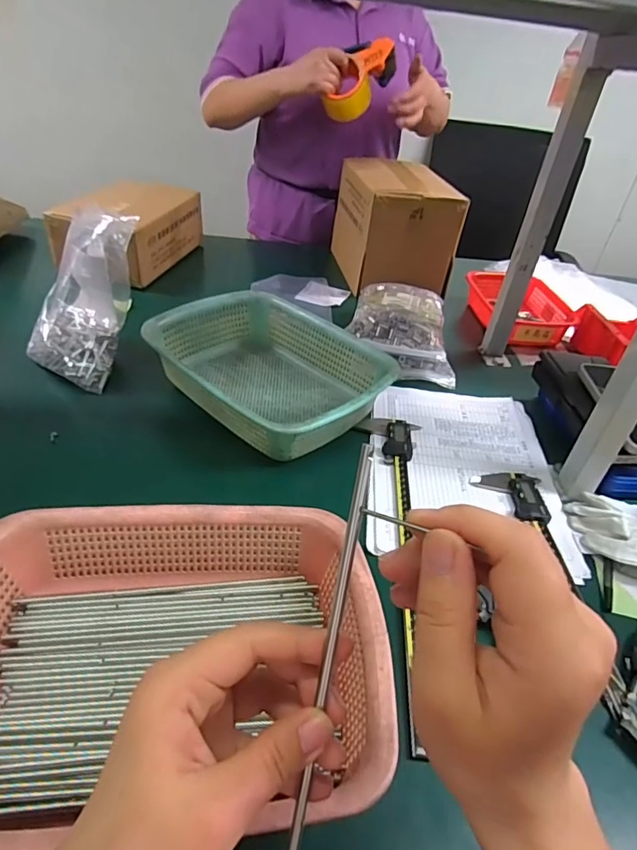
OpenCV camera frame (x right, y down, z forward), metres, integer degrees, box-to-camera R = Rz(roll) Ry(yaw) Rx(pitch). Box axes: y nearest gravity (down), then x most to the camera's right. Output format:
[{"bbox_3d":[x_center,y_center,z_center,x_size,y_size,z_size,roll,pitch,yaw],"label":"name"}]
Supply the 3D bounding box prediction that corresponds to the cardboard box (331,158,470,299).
[{"bbox_3d":[0.143,-0.389,0.974,0.170,0.181,0.256,-4,39,-15],"label":"cardboard box"}]

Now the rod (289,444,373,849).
[{"bbox_3d":[0.000,0.119,0.204,0.005,0.225,0.004,10,4,3],"label":"rod"}]

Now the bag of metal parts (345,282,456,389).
[{"bbox_3d":[0.133,-0.146,0.775,0.159,0.080,0.181,12,38,6],"label":"bag of metal parts"}]

